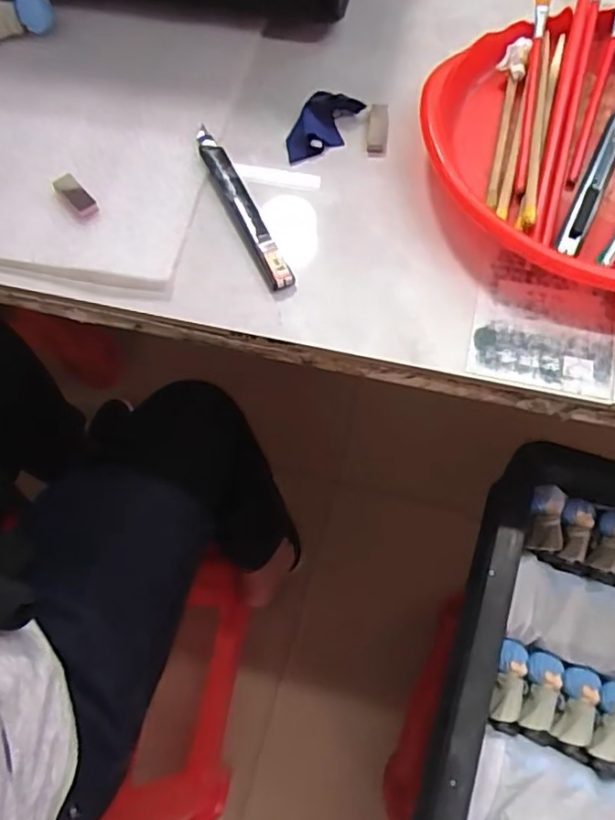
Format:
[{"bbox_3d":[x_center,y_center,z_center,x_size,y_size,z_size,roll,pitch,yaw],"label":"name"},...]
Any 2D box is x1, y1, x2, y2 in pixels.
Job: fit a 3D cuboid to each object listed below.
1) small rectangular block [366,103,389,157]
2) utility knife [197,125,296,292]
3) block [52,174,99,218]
[{"bbox_3d":[0.048,-0.189,0.411,0.013,0.006,0.037,3,81,4],"label":"small rectangular block"},{"bbox_3d":[-0.044,-0.133,0.390,0.015,0.012,0.139,-25,69,-7],"label":"utility knife"},{"bbox_3d":[-0.151,-0.141,0.397,0.014,0.005,0.036,-39,71,-12],"label":"block"}]

